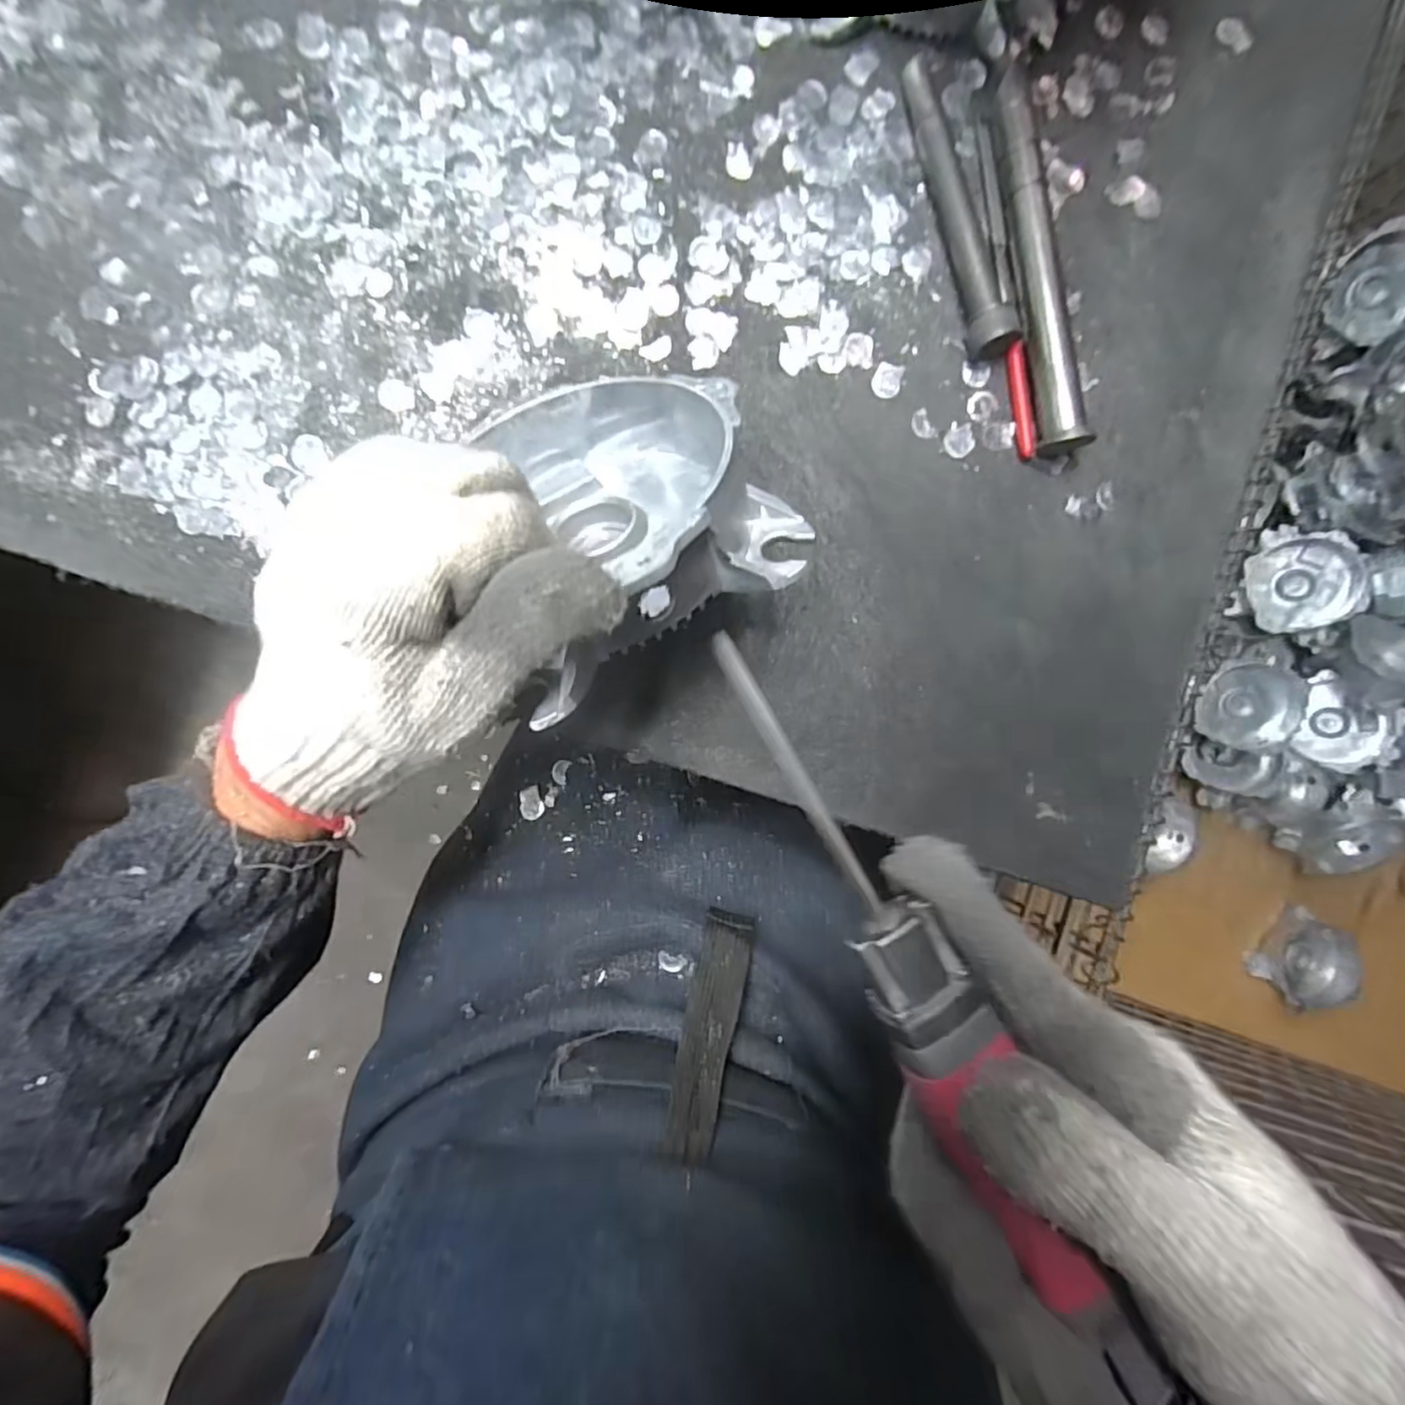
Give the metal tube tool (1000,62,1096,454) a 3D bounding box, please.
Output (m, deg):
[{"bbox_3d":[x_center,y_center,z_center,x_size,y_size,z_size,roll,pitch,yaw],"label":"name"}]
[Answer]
[{"bbox_3d":[0.164,-0.215,0.315,0.018,0.021,0.184,-8,89,-4],"label":"metal tube tool"}]

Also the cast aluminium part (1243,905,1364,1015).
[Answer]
[{"bbox_3d":[0.900,0.381,0.945,0.112,0.064,0.137,42,87,-2],"label":"cast aluminium part"}]

